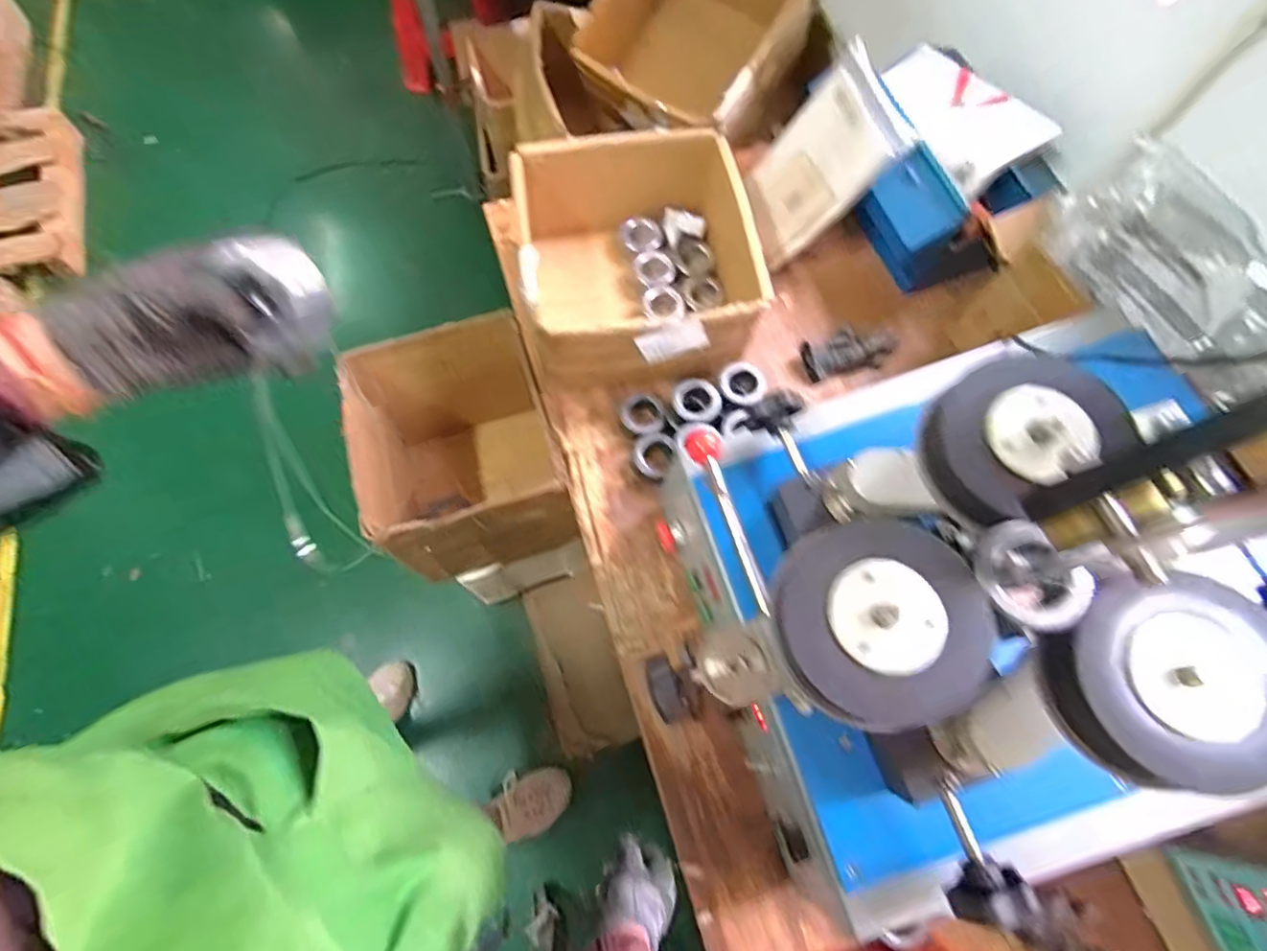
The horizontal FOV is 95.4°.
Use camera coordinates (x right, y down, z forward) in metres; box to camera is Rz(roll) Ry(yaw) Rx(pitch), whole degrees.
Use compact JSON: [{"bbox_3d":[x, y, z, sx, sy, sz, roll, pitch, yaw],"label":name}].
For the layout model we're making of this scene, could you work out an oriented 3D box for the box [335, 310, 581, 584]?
[{"bbox_3d":[-0.306,-0.012,1.035,0.314,0.388,0.320,-17,70,-9],"label":"box"}]

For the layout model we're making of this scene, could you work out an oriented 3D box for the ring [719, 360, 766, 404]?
[{"bbox_3d":[0.163,-0.137,0.853,0.066,0.024,0.057,14,68,3],"label":"ring"}]

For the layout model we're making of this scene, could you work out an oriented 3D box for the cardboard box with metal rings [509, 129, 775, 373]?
[{"bbox_3d":[0.002,-0.316,0.878,0.333,0.173,0.334,-8,69,-5],"label":"cardboard box with metal rings"}]

